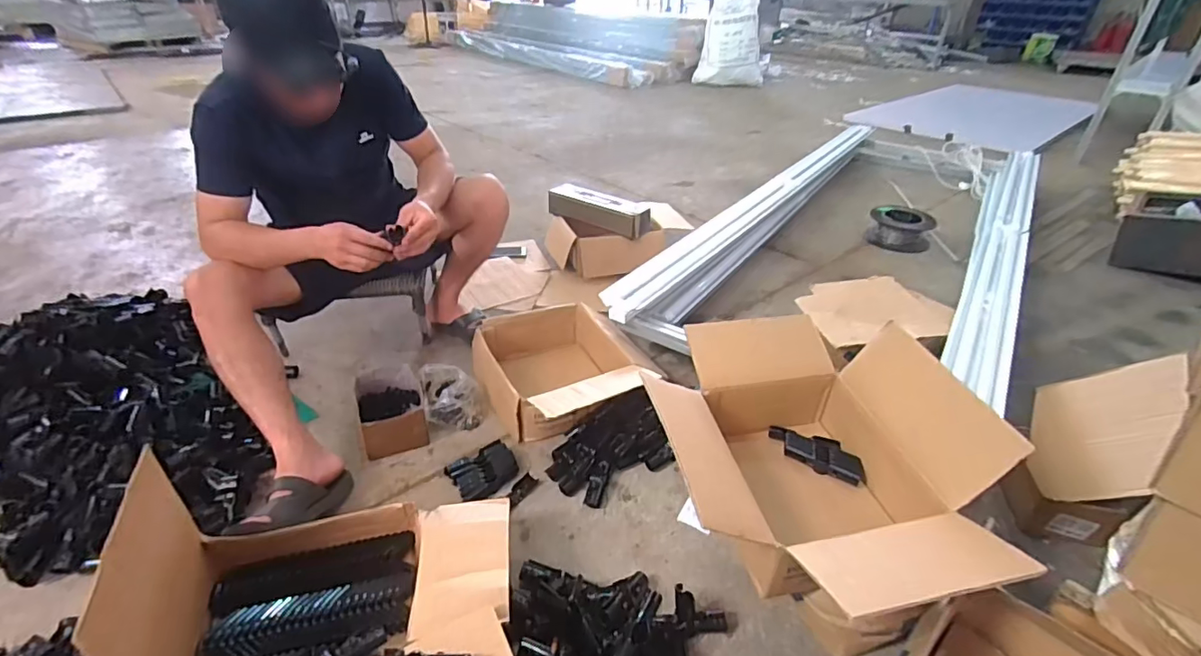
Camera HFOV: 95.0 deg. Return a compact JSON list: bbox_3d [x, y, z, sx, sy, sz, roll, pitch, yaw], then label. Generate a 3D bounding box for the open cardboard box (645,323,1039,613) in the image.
[{"bbox_3d":[0.312,0.211,0.859,0.437,0.253,0.520,-5,33,-10],"label":"open cardboard box"}]

